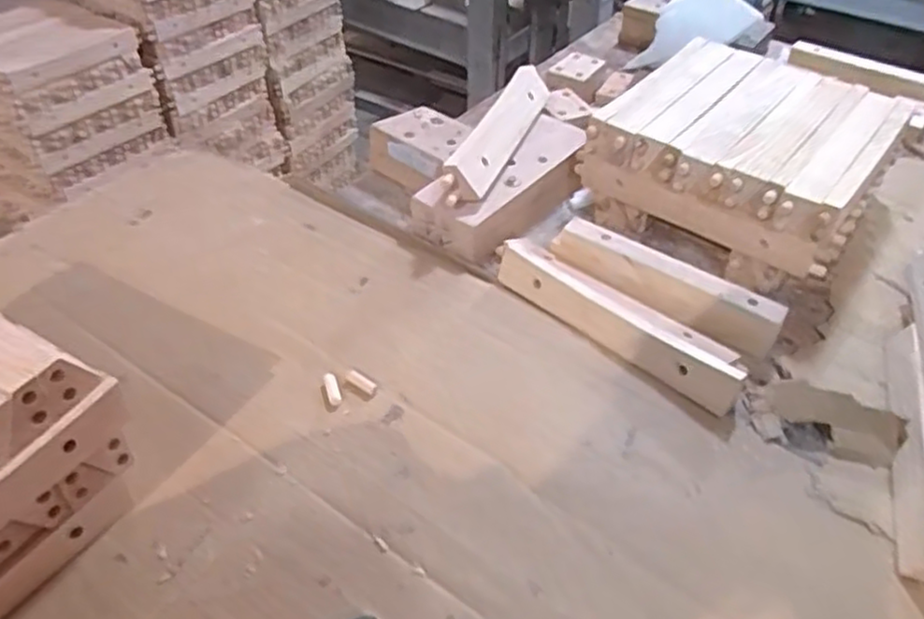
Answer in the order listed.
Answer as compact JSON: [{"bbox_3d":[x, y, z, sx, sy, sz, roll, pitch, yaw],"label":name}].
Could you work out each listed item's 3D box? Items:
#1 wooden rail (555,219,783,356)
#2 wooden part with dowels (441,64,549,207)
[{"bbox_3d":[0.192,-0.022,0.721,0.232,0.053,0.045,27,49,25],"label":"wooden rail"},{"bbox_3d":[0.042,-0.199,0.822,0.050,0.024,0.252,45,45,-15],"label":"wooden part with dowels"}]

